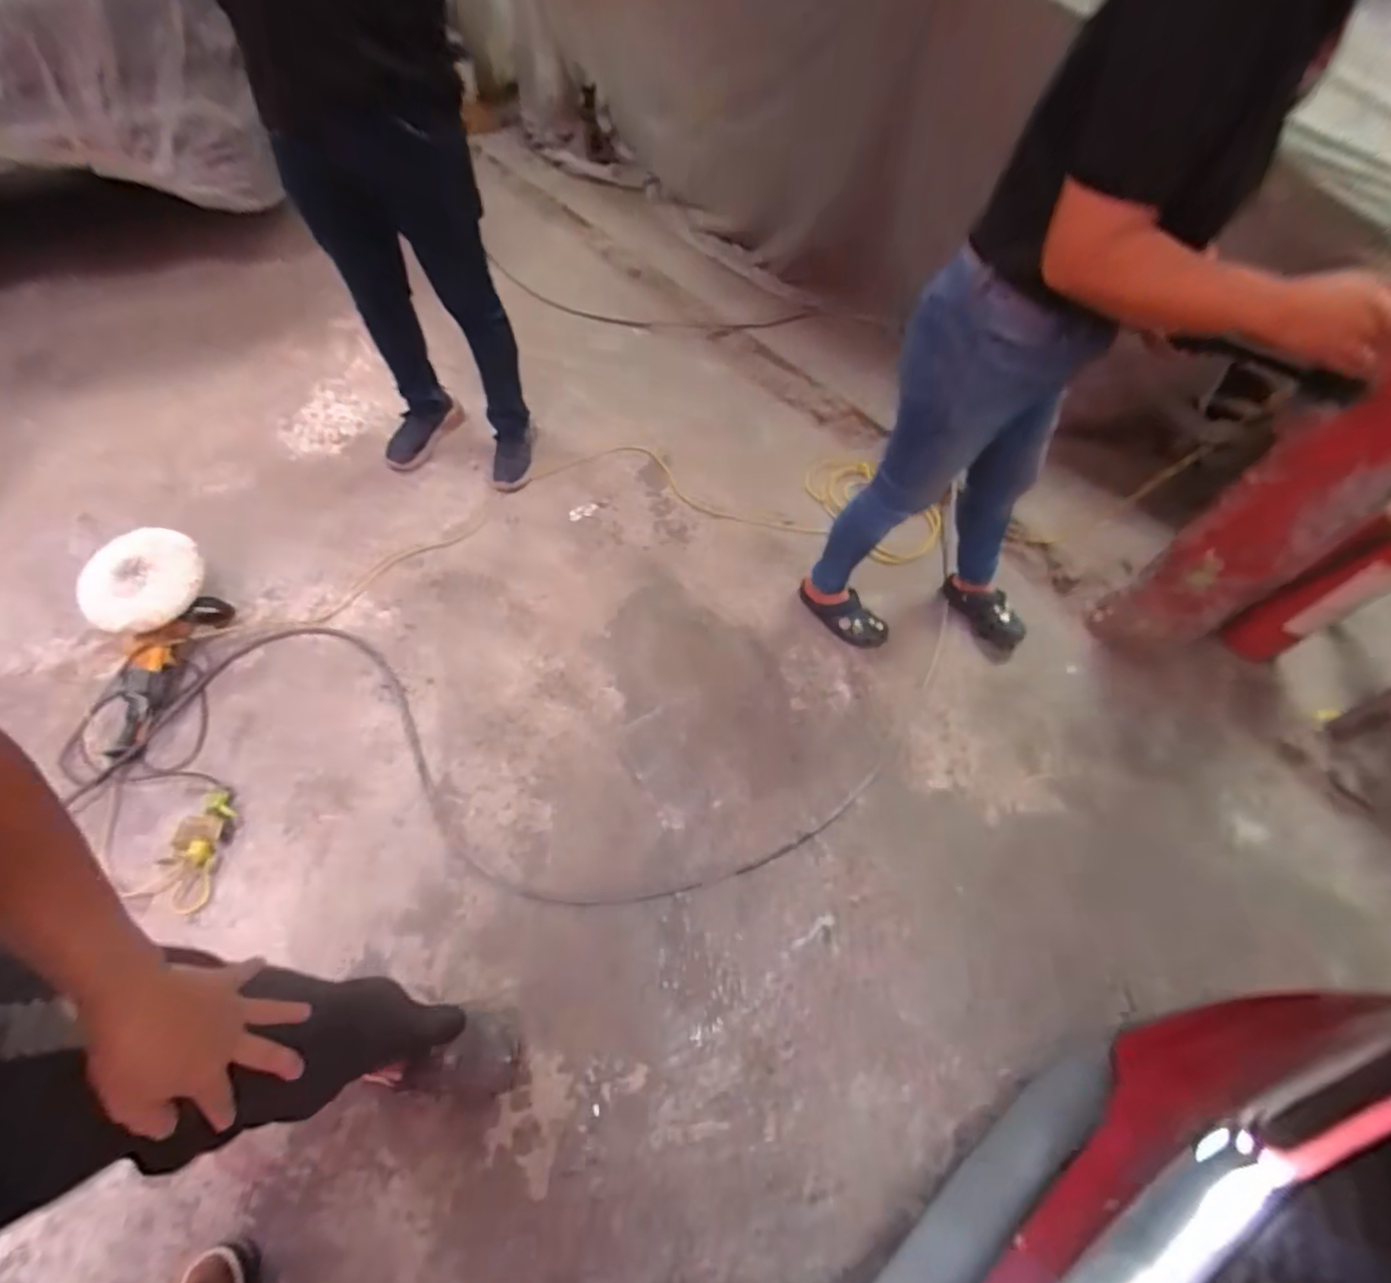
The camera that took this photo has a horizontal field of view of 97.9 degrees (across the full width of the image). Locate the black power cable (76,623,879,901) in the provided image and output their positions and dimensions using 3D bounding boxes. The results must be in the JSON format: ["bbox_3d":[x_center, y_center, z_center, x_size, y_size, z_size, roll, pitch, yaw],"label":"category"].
[{"bbox_3d":[-0.411,0.274,1.307,1.550,0.043,0.467,11,56,3],"label":"black power cable"}]

